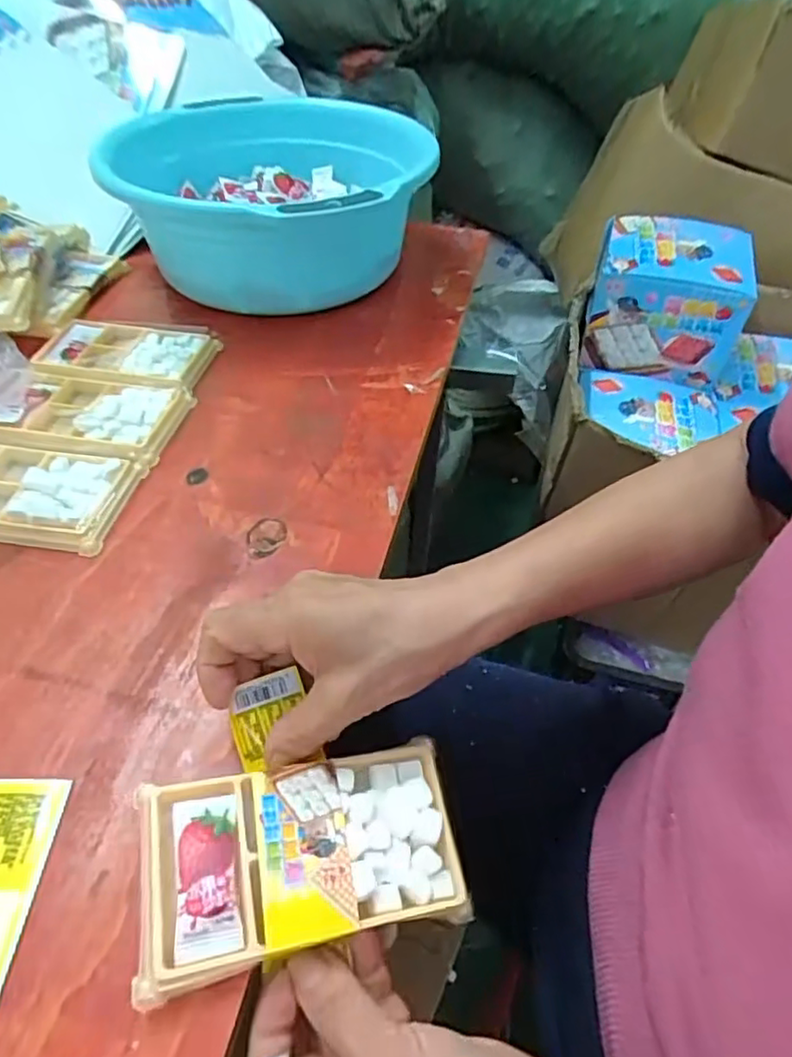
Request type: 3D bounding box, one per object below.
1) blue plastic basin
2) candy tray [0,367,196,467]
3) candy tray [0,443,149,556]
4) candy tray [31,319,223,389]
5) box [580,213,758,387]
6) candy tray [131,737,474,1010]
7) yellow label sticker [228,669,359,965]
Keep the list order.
[{"bbox_3d":[-0.115,-0.311,0.602,0.276,0.113,0.271,1,48,-1],"label":"blue plastic basin"},{"bbox_3d":[-0.221,-0.086,0.460,0.126,0.012,0.077,9,48,6],"label":"candy tray"},{"bbox_3d":[-0.242,-0.026,0.410,0.132,0.012,0.078,8,48,5],"label":"candy tray"},{"bbox_3d":[-0.217,-0.142,0.511,0.134,0.007,0.076,7,49,-1],"label":"candy tray"},{"bbox_3d":[0.323,-0.279,0.771,0.167,0.138,0.137,10,48,7],"label":"box"},{"bbox_3d":[-0.038,0.138,0.272,0.132,0.025,0.073,-8,51,-13],"label":"candy tray"},{"bbox_3d":[-0.047,0.120,0.280,0.040,0.018,0.109,-13,55,-17],"label":"yellow label sticker"}]

